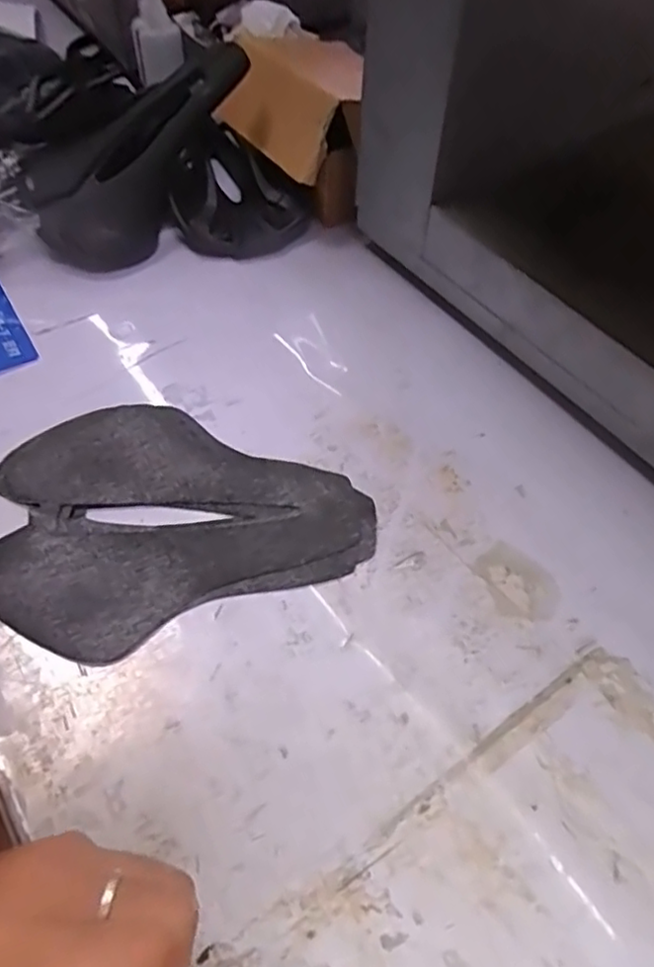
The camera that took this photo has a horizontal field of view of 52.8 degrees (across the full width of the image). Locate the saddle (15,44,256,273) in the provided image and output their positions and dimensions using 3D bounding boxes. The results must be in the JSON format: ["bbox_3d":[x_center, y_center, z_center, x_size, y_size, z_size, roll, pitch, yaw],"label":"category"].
[{"bbox_3d":[-0.178,-0.316,0.630,0.241,0.085,0.127,-40,60,11],"label":"saddle"}]

